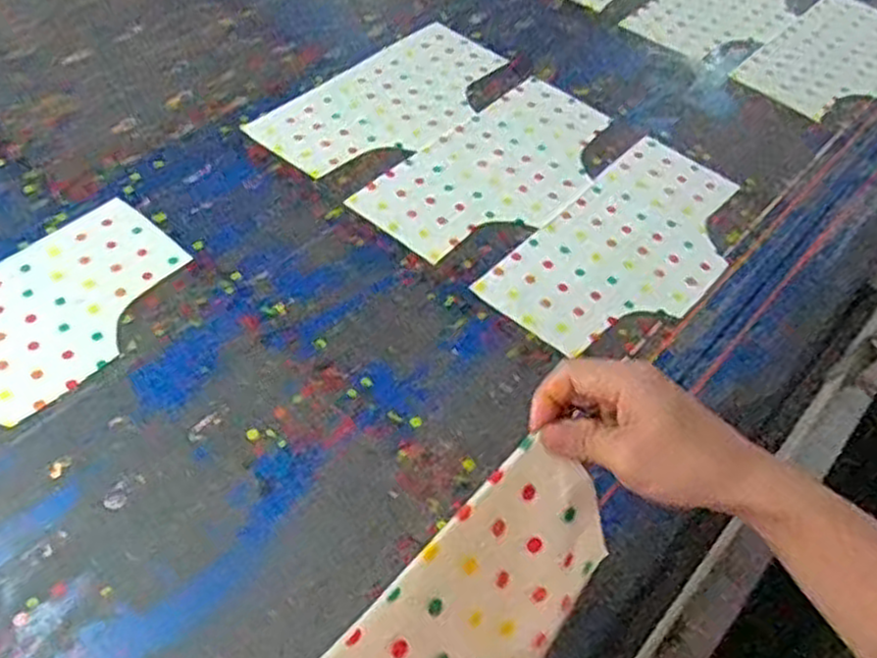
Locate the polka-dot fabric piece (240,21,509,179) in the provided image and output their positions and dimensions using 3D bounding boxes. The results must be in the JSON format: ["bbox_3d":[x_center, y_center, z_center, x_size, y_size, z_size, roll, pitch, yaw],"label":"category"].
[{"bbox_3d":[-0.047,-0.269,0.913,0.167,0.006,0.318,33,55,21],"label":"polka-dot fabric piece"}]

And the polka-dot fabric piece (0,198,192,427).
[{"bbox_3d":[-0.367,0.005,0.666,0.164,0.004,0.319,36,58,23],"label":"polka-dot fabric piece"}]

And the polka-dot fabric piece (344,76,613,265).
[{"bbox_3d":[0.071,-0.176,0.845,0.164,0.004,0.311,36,56,21],"label":"polka-dot fabric piece"}]

